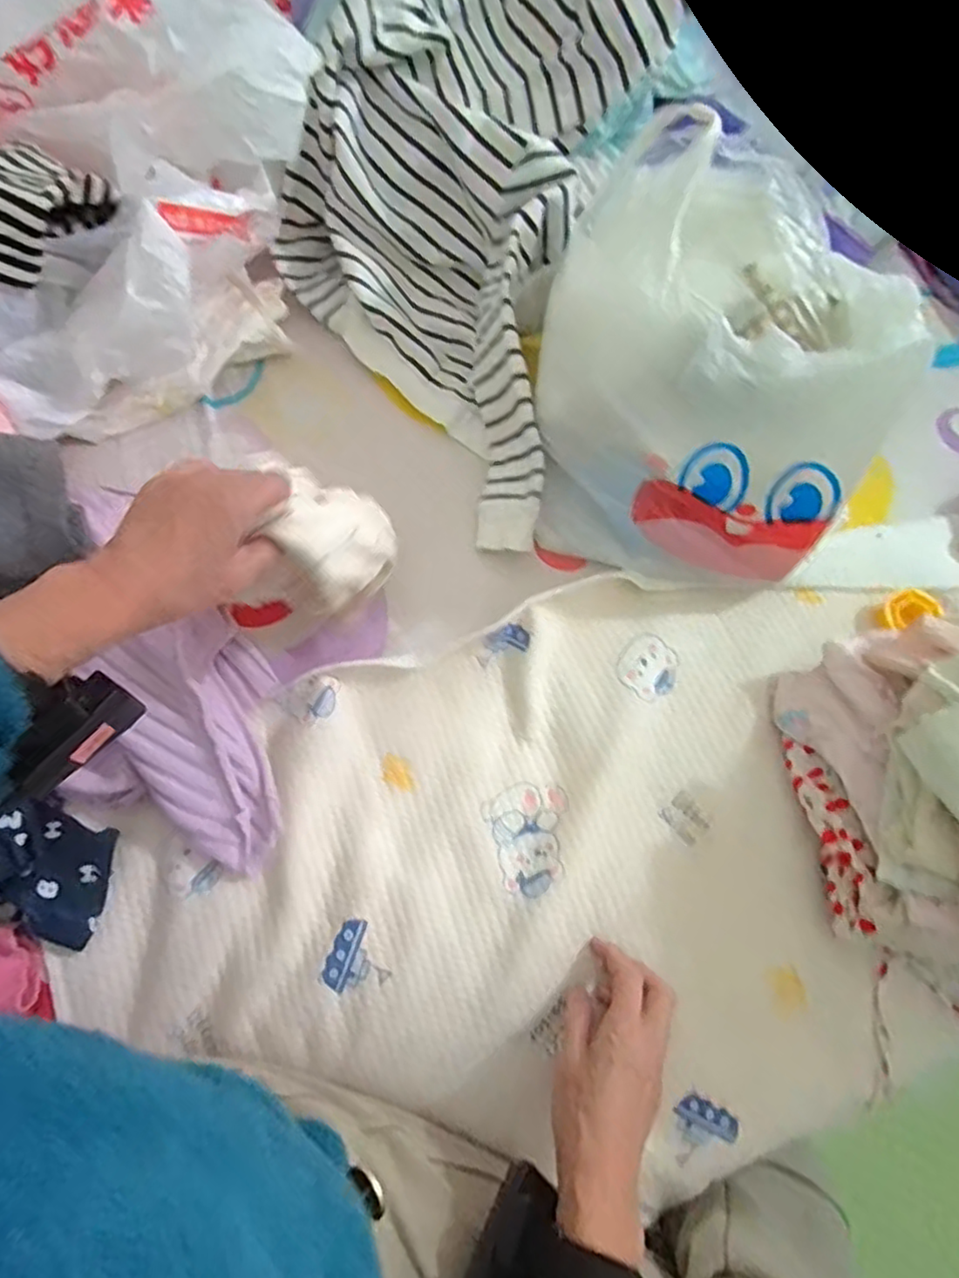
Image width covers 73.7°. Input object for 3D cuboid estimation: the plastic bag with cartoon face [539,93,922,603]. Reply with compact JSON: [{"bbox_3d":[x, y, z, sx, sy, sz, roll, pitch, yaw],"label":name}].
[{"bbox_3d":[0.174,-0.215,0.536,0.225,0.233,0.278,1,70,-2],"label":"plastic bag with cartoon face"}]

